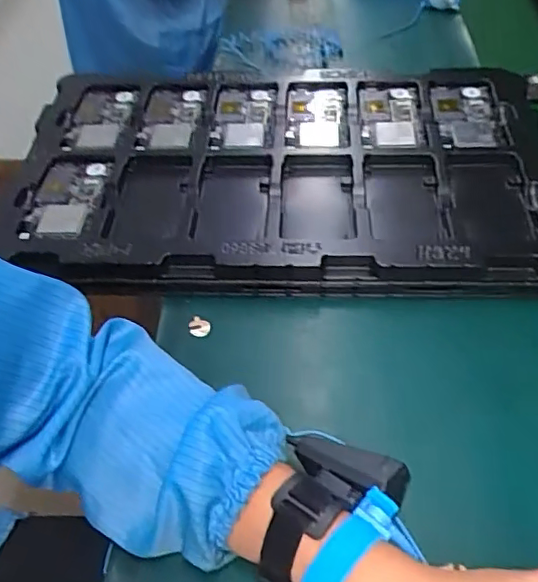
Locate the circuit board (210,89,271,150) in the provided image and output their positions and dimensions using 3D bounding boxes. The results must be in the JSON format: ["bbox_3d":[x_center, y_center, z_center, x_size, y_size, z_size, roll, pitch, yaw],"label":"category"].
[{"bbox_3d":[-0.033,-0.194,0.649,0.061,0.020,0.110,5,63,8],"label":"circuit board"}]

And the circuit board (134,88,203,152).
[{"bbox_3d":[-0.113,-0.194,0.655,0.064,0.021,0.129,2,48,3],"label":"circuit board"}]

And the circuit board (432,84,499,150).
[{"bbox_3d":[0.218,-0.195,0.640,0.070,0.006,0.102,-2,61,-3],"label":"circuit board"}]

